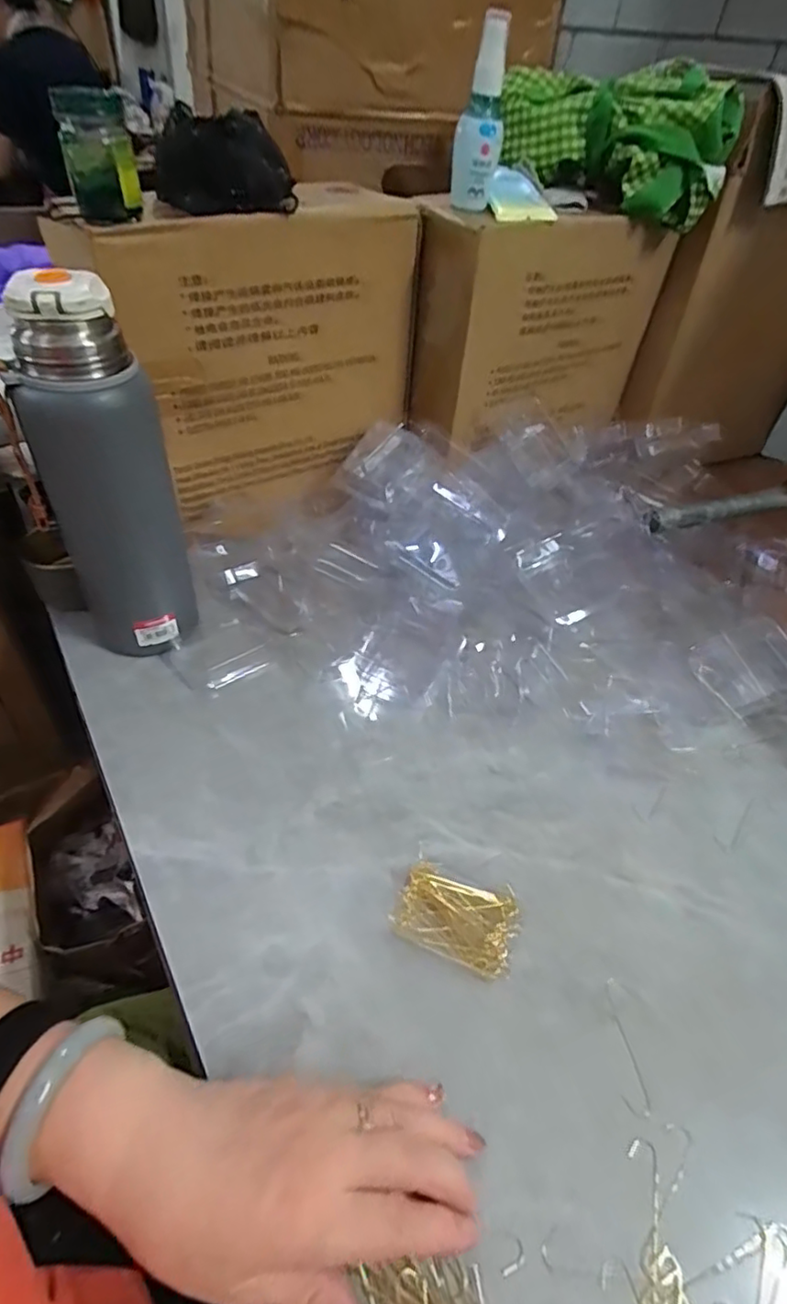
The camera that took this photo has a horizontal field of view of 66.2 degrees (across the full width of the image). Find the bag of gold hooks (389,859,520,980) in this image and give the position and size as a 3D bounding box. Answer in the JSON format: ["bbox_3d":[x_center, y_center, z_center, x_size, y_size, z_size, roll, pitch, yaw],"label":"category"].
[{"bbox_3d":[0.038,0.159,0.362,0.070,0.016,0.048,20,47,12],"label":"bag of gold hooks"}]

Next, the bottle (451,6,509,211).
[{"bbox_3d":[0.071,-0.429,0.487,0.036,0.118,0.032,10,45,4],"label":"bottle"}]

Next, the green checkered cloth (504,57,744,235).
[{"bbox_3d":[0.204,-0.475,0.562,0.204,0.094,0.090,29,49,21],"label":"green checkered cloth"}]

